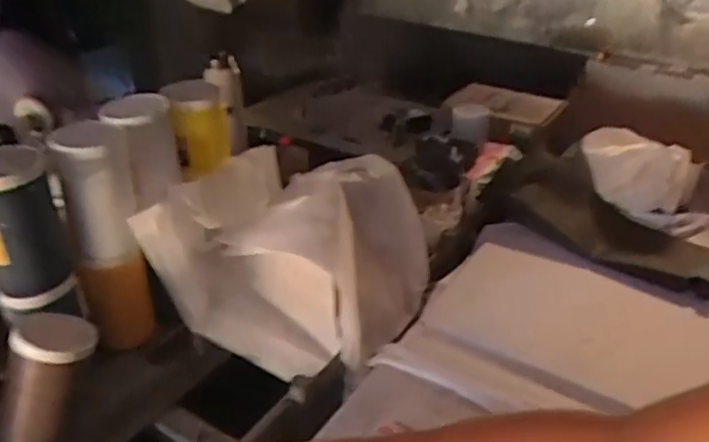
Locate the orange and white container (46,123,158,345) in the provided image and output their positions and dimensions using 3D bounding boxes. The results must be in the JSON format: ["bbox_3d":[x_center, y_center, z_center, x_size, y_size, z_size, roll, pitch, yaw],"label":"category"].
[{"bbox_3d":[-0.337,0.023,0.855,0.086,0.311,0.083,-10,34,-17],"label":"orange and white container"}]

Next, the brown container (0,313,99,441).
[{"bbox_3d":[-0.391,0.211,0.775,0.088,0.184,0.094,26,12,33],"label":"brown container"}]

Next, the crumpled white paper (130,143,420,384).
[{"bbox_3d":[-0.079,0.042,0.988,0.336,0.223,0.329,12,34,17],"label":"crumpled white paper"}]

